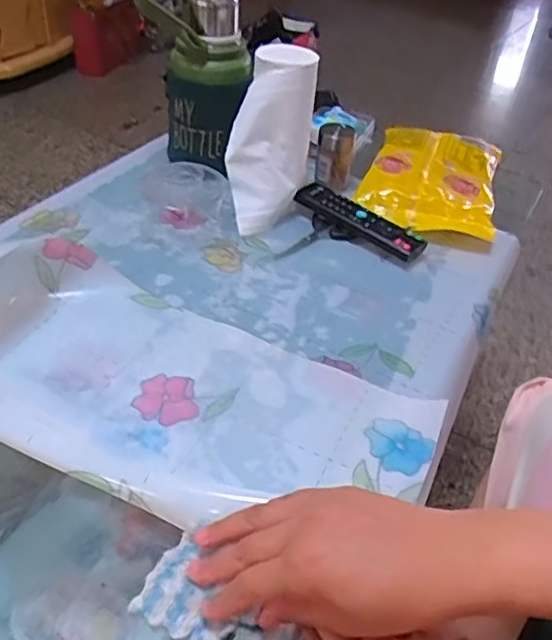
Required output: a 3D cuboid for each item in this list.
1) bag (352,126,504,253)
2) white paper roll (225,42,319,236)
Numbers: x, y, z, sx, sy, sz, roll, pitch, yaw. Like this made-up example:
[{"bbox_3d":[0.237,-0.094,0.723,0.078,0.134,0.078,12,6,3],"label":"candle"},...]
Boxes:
[{"bbox_3d":[0.195,-0.176,0.798,0.159,0.048,0.197,14,43,9],"label":"bag"},{"bbox_3d":[-0.007,-0.198,0.707,0.076,0.195,0.050,18,22,14],"label":"white paper roll"}]

